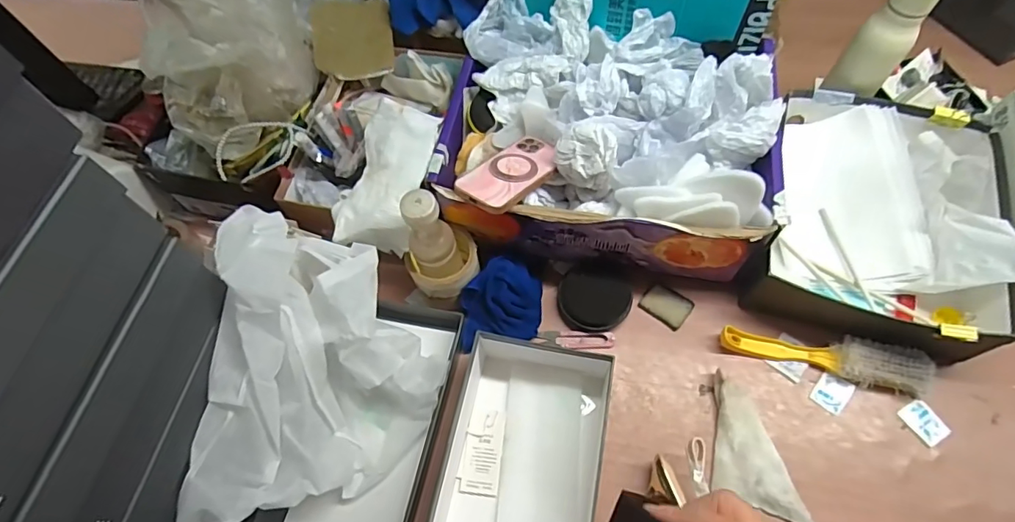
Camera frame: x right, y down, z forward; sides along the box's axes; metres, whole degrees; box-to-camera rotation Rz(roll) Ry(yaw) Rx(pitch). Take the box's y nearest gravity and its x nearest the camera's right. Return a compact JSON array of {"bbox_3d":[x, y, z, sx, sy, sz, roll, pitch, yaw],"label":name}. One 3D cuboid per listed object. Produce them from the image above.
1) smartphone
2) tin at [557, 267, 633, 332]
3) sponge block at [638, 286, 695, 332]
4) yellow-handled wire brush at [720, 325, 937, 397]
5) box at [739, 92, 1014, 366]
[{"bbox_3d":[0.007,-0.108,0.618,0.075,0.016,0.142,27,50,22],"label":"smartphone"},{"bbox_3d":[0.112,0.046,0.651,0.090,0.032,0.081,-27,64,-10],"label":"tin"},{"bbox_3d":[0.206,0.058,0.663,0.058,0.008,0.047,33,69,19],"label":"sponge block"},{"bbox_3d":[0.370,0.111,0.599,0.221,0.034,0.050,11,64,10],"label":"yellow-handled wire brush"},{"bbox_3d":[0.453,-0.058,0.647,0.263,0.099,0.321,15,65,11],"label":"box"}]

